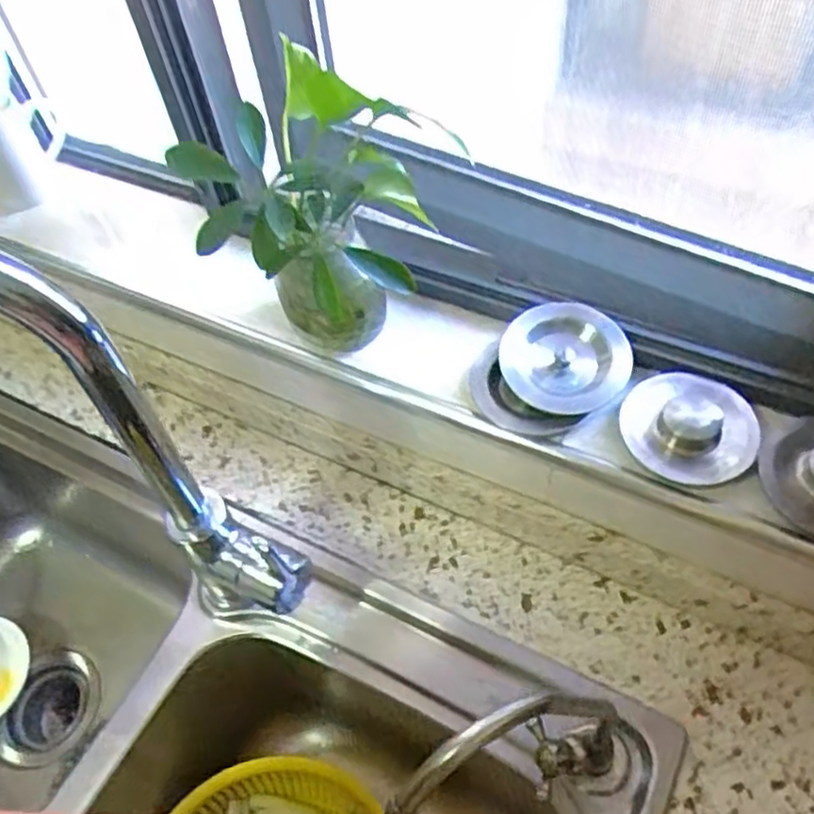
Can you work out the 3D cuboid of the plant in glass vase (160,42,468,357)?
[{"bbox_3d":[-0.078,-0.148,0.503,0.146,0.175,0.212,-28,56,-14],"label":"plant in glass vase"}]

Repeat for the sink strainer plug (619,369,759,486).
[{"bbox_3d":[0.180,0.011,0.459,0.075,0.026,0.084,-3,54,3],"label":"sink strainer plug"}]

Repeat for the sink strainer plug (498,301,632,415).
[{"bbox_3d":[0.106,-0.035,0.484,0.083,0.023,0.075,2,82,26],"label":"sink strainer plug"}]

